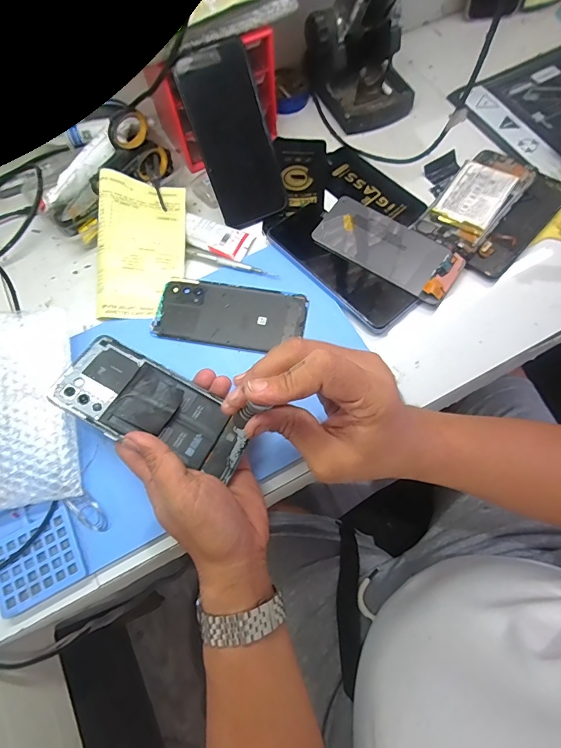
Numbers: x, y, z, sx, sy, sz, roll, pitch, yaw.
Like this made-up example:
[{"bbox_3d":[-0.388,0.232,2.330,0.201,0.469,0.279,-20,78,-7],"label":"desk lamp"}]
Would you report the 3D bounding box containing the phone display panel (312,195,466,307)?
[{"bbox_3d":[0.115,-0.137,0.422,0.156,0.009,0.074,34,73,14],"label":"phone display panel"}]

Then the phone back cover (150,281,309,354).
[{"bbox_3d":[-0.053,-0.060,0.406,0.152,0.004,0.069,9,70,6],"label":"phone back cover"}]

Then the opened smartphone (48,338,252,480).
[{"bbox_3d":[-0.101,0.027,0.321,0.156,0.010,0.070,29,59,0],"label":"opened smartphone"}]

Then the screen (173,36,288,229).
[{"bbox_3d":[-0.048,-0.247,0.418,0.077,0.160,0.011,-24,32,-7],"label":"screen"}]

